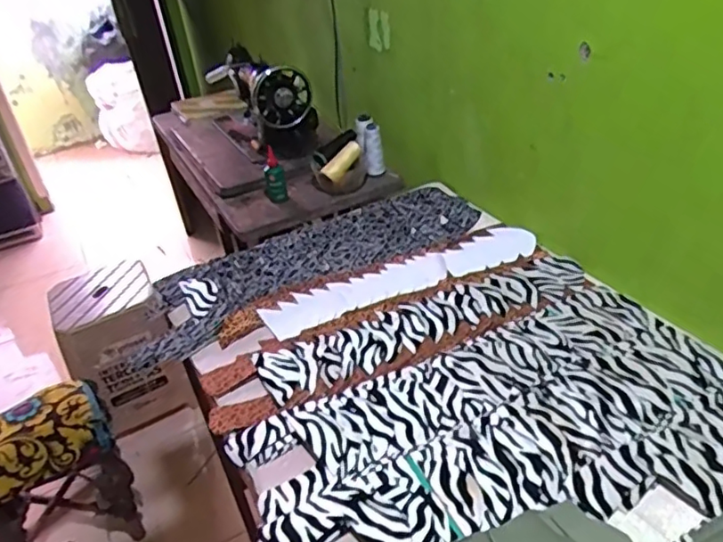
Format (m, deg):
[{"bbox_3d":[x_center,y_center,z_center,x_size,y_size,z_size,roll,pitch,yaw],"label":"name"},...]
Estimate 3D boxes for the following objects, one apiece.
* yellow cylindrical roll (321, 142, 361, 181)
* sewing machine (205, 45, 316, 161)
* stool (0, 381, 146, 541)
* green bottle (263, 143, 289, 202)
[{"bbox_3d":[-0.039,-0.238,1.291,0.032,0.033,0.108,22,61,36],"label":"yellow cylindrical roll"},{"bbox_3d":[-0.261,-0.439,1.523,0.150,0.212,0.417,-21,36,-19],"label":"sewing machine"},{"bbox_3d":[-0.752,0.498,1.409,0.414,0.353,0.263,-23,37,-22],"label":"stool"},{"bbox_3d":[-0.187,-0.202,1.275,0.049,0.099,0.063,-21,36,-19],"label":"green bottle"}]

